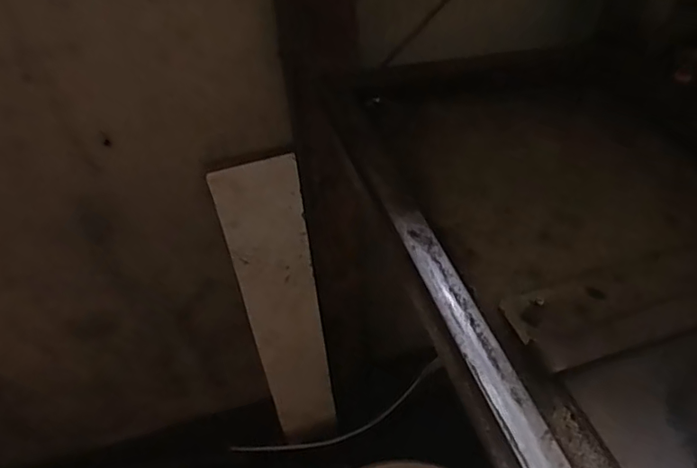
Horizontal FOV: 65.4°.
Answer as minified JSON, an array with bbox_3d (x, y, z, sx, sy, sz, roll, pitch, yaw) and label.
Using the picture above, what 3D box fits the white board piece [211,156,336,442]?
[{"bbox_3d":[-0.076,0.121,0.689,0.086,0.506,0.014,-14,43,-10],"label":"white board piece"}]

